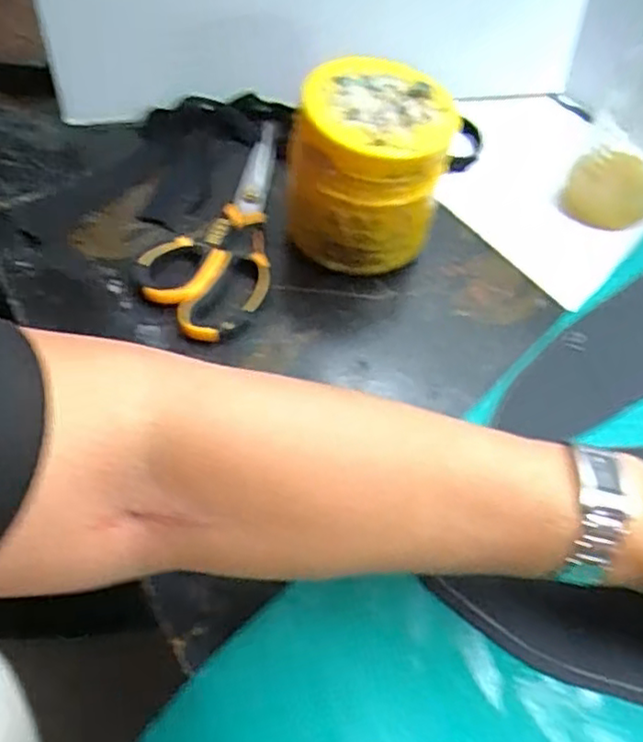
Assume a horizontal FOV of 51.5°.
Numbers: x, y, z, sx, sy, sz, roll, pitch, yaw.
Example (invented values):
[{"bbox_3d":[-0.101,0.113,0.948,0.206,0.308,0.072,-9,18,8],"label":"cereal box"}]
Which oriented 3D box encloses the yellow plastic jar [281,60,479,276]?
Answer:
[{"bbox_3d":[0.027,-0.122,0.416,0.096,0.108,0.088,-12,59,-12],"label":"yellow plastic jar"}]

